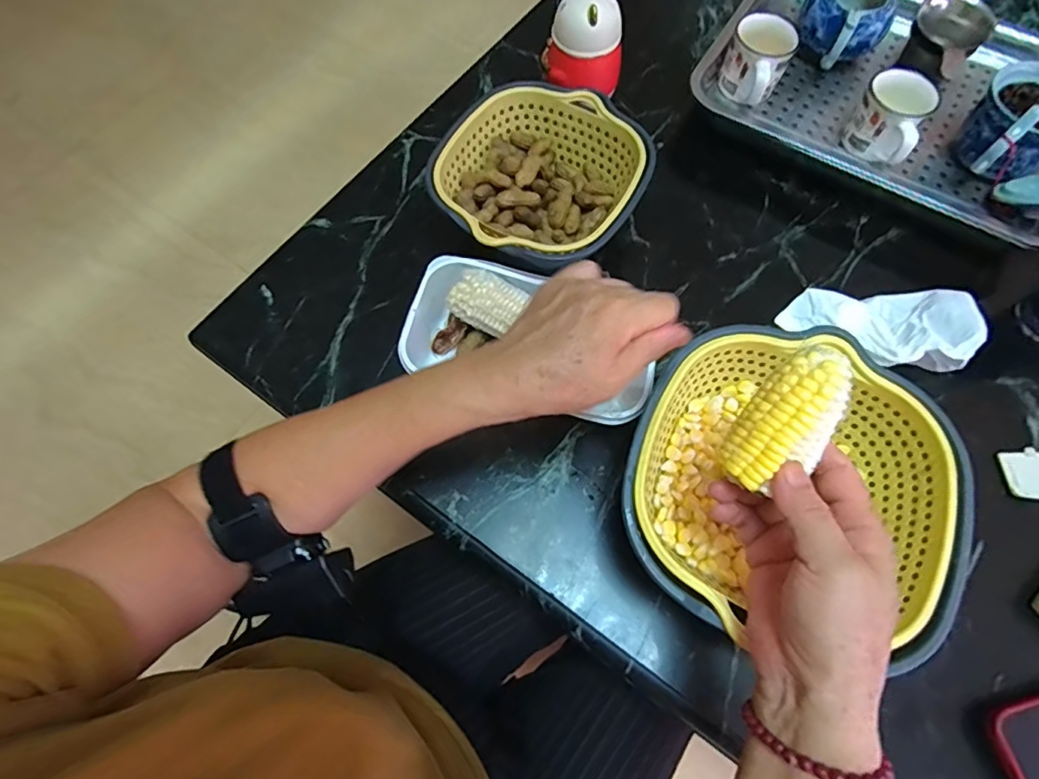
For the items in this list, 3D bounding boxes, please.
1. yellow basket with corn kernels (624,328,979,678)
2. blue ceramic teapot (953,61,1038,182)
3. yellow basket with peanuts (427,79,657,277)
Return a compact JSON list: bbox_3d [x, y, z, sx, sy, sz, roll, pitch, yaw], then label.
[{"bbox_3d":[0.171,0.067,0.366,0.201,0.090,0.190,0,68,0],"label":"yellow basket with corn kernels"},{"bbox_3d":[0.434,-0.225,0.463,0.082,0.073,0.116,38,73,17],"label":"blue ceramic teapot"},{"bbox_3d":[0.019,-0.169,0.467,0.158,0.079,0.168,0,68,0],"label":"yellow basket with peanuts"}]

